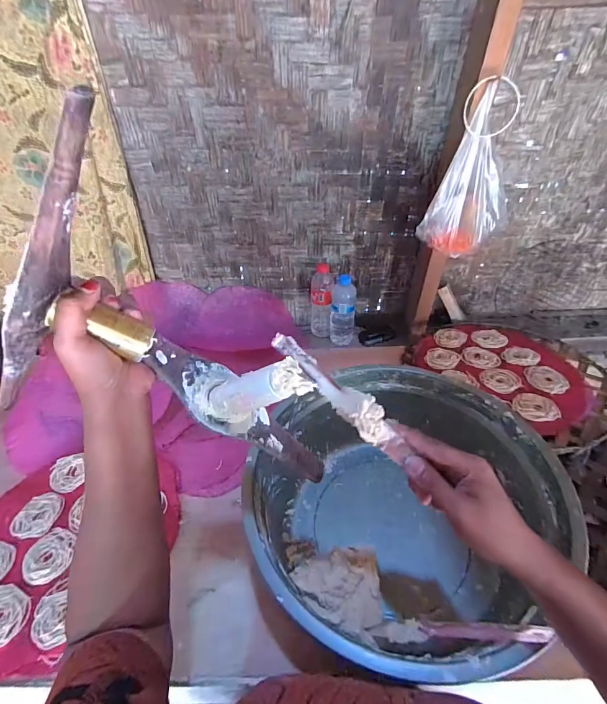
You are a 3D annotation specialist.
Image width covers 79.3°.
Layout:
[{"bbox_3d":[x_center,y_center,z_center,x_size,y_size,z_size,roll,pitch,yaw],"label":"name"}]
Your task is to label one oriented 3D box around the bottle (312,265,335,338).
[{"bbox_3d":[0.052,-0.137,1.052,0.060,0.220,0.063,-1,43,2],"label":"bottle"}]

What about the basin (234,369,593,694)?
[{"bbox_3d":[0.130,0.228,0.546,0.387,0.189,0.399,-1,43,1],"label":"basin"}]

